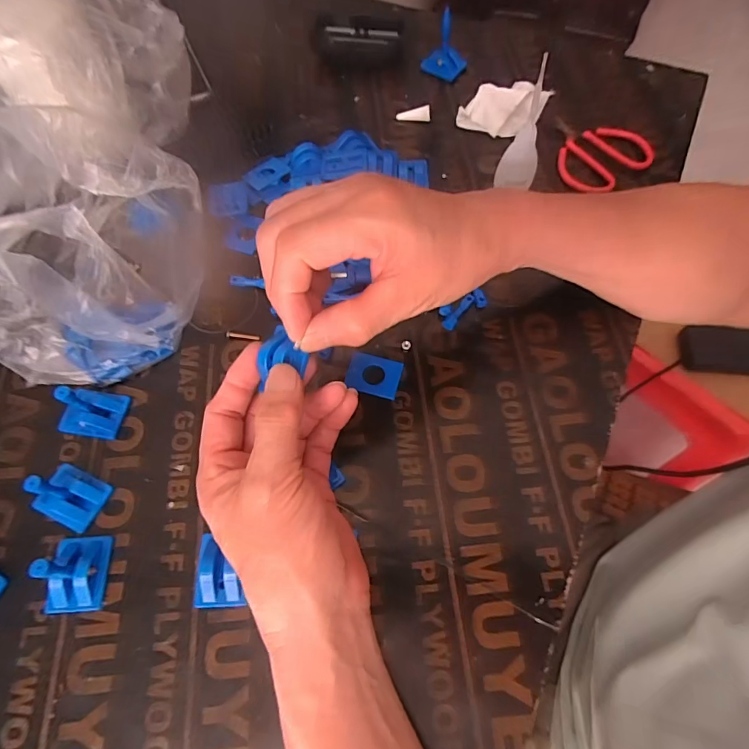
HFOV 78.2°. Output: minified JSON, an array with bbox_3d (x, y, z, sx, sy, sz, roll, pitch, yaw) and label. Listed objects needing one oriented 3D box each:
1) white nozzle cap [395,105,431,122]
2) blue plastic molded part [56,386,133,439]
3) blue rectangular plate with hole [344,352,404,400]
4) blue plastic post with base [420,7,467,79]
[{"bbox_3d":[0.042,-0.277,0.491,0.035,0.013,0.011,-4,64,-1],"label":"white nozzle cap"},{"bbox_3d":[-0.213,0.020,0.332,0.045,0.045,0.035,8,65,5],"label":"blue plastic molded part"},{"bbox_3d":[0.000,0.000,0.361,0.041,0.005,0.032,12,65,7],"label":"blue rectangular plate with hole"},{"bbox_3d":[0.079,-0.363,0.506,0.041,0.054,0.030,38,70,17],"label":"blue plastic post with base"}]

